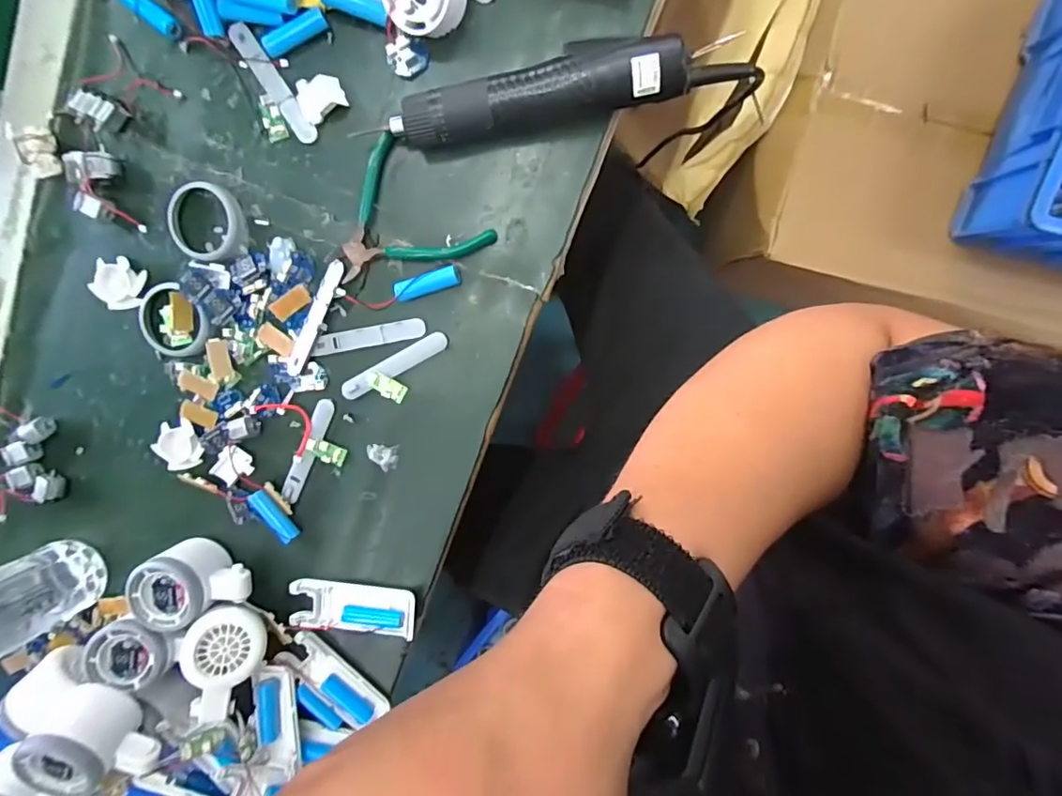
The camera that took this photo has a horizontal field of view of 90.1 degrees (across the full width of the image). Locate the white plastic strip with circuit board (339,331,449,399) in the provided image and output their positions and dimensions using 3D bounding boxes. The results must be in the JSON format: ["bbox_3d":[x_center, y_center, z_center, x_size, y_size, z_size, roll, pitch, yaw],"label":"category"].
[{"bbox_3d":[-0.109,-0.026,0.419,0.094,0.004,0.017,-27,96,8],"label":"white plastic strip with circuit board"}]

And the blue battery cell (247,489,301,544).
[{"bbox_3d":[-0.214,0.098,0.440,0.017,0.012,0.051,-39,94,9],"label":"blue battery cell"}]

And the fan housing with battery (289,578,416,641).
[{"bbox_3d":[-0.148,0.178,0.446,0.103,0.013,0.042,6,99,3],"label":"fan housing with battery"}]

